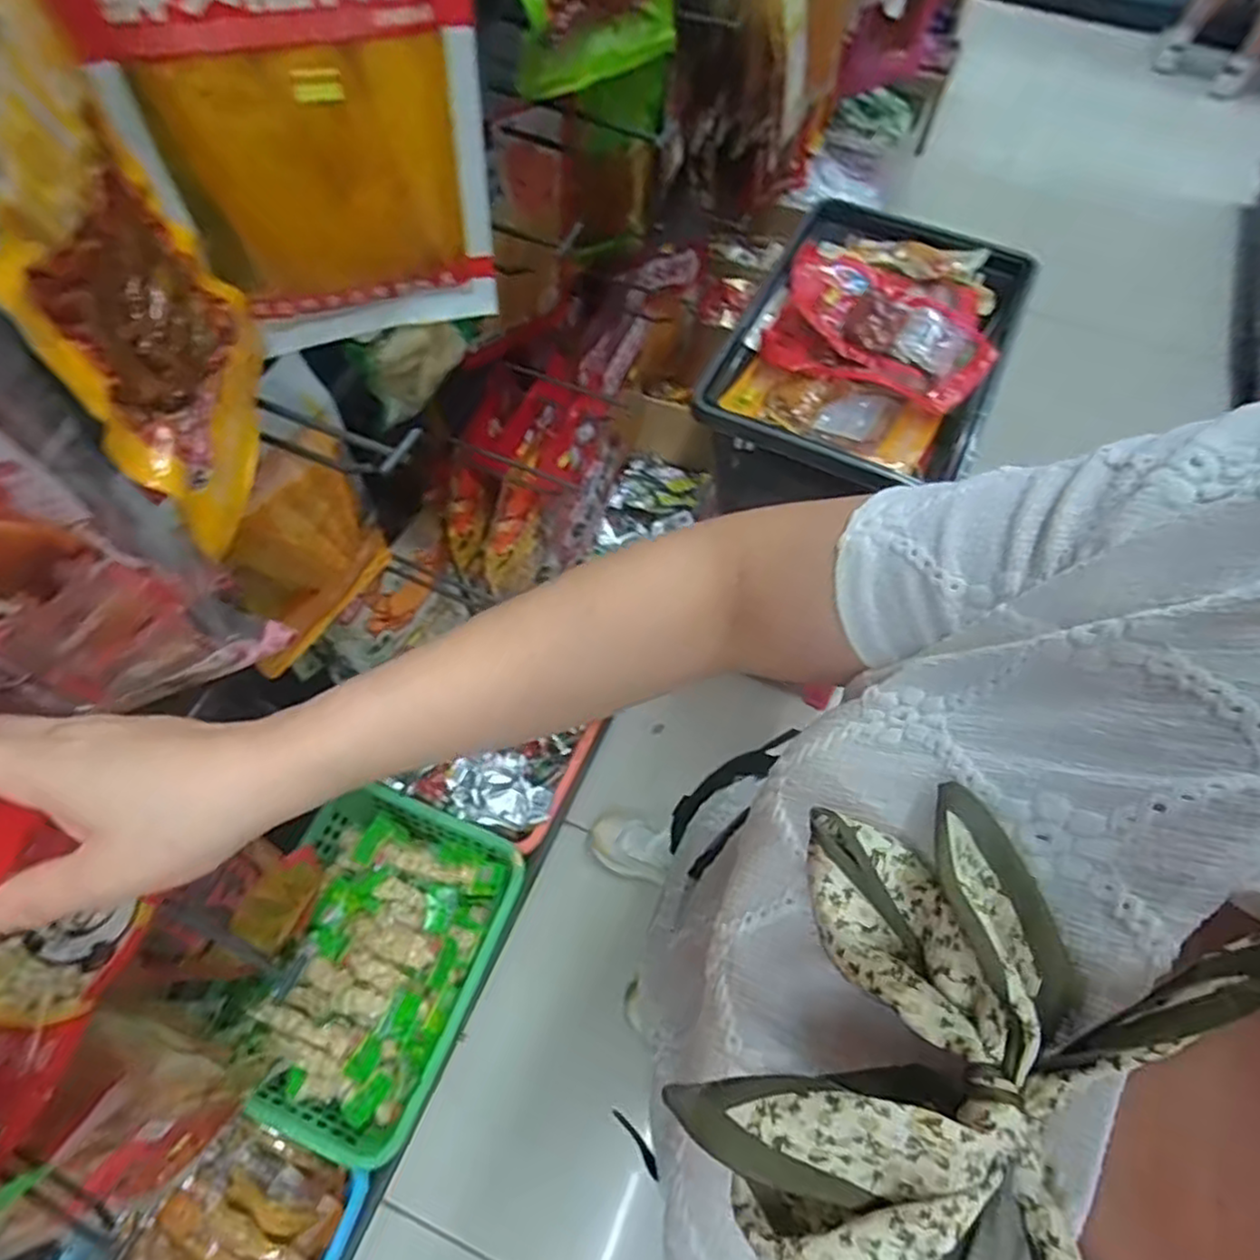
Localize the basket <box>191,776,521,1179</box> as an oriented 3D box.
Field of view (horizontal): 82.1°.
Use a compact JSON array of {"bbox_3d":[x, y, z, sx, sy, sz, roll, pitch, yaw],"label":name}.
[{"bbox_3d":[-0.351,0.434,0.973,0.295,0.101,0.401,18,63,13],"label":"basket"}]

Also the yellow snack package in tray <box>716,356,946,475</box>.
[{"bbox_3d":[0.233,-0.259,0.851,0.238,0.040,0.077,25,65,16],"label":"yellow snack package in tray"}]

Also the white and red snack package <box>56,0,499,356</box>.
[{"bbox_3d":[-0.150,-0.262,0.359,0.173,0.246,0.017,-25,62,-11],"label":"white and red snack package"}]

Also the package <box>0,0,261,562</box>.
[{"bbox_3d":[-0.217,-0.163,0.298,0.019,0.235,0.170,-11,61,-3],"label":"package"}]

